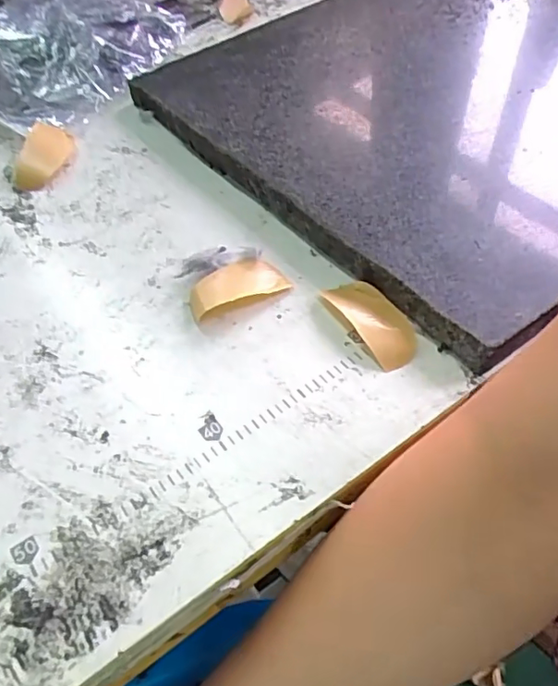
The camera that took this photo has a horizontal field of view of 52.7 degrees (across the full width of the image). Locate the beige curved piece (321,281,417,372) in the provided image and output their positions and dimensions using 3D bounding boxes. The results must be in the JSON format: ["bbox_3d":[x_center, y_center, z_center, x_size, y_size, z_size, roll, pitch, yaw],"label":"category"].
[{"bbox_3d":[0.055,-0.015,0.328,0.030,0.006,0.067,-25,55,-15],"label":"beige curved piece"}]

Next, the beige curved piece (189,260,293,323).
[{"bbox_3d":[-0.026,-0.035,0.349,0.060,0.007,0.034,-18,53,-10],"label":"beige curved piece"}]

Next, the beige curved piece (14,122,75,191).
[{"bbox_3d":[-0.188,-0.148,0.444,0.035,0.015,0.064,6,53,8],"label":"beige curved piece"}]

